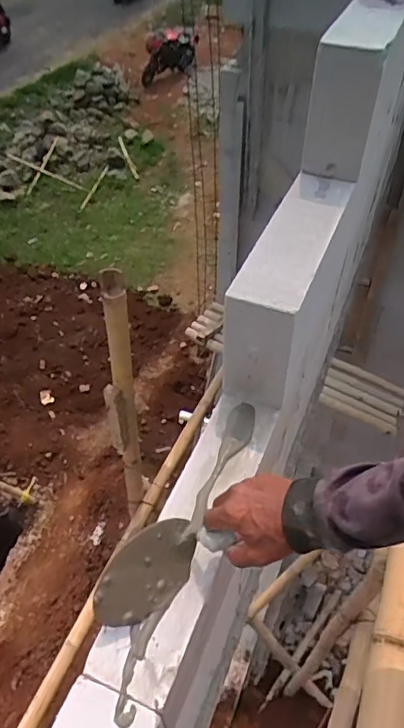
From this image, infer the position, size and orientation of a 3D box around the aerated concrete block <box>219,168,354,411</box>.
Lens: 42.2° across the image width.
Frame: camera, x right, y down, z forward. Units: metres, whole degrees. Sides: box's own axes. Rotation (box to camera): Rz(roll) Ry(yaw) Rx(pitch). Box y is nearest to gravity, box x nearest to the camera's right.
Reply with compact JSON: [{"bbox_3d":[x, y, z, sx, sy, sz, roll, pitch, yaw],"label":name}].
[{"bbox_3d":[0.148,-0.123,0.841,0.117,0.198,0.353,18,50,16],"label":"aerated concrete block"}]

